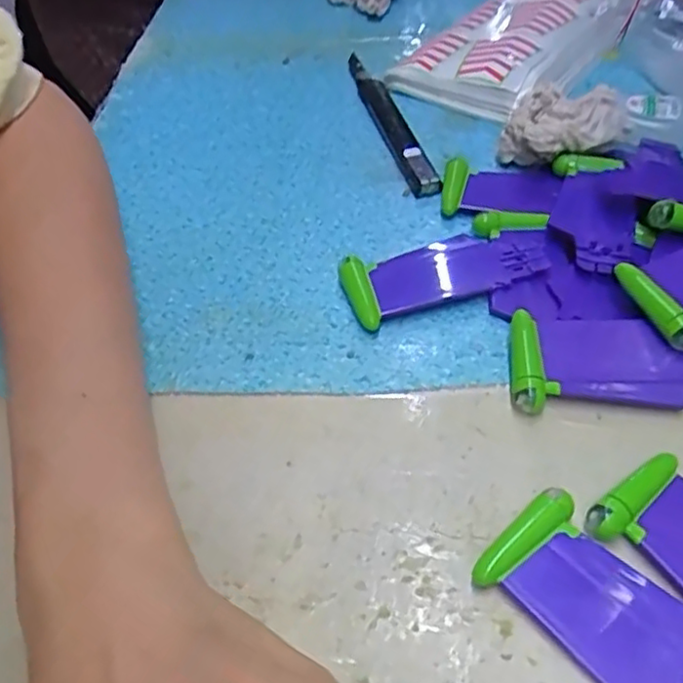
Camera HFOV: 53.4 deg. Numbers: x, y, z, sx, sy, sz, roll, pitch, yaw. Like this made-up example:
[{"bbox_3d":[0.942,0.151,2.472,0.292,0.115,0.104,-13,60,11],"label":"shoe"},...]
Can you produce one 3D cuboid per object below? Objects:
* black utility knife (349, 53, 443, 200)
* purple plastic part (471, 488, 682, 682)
[{"bbox_3d":[0.030,-0.132,0.407,0.015,0.011,0.149,-13,47,-6],"label":"black utility knife"},{"bbox_3d":[0.088,0.088,0.208,0.038,0.007,0.089,-35,53,-24],"label":"purple plastic part"}]

